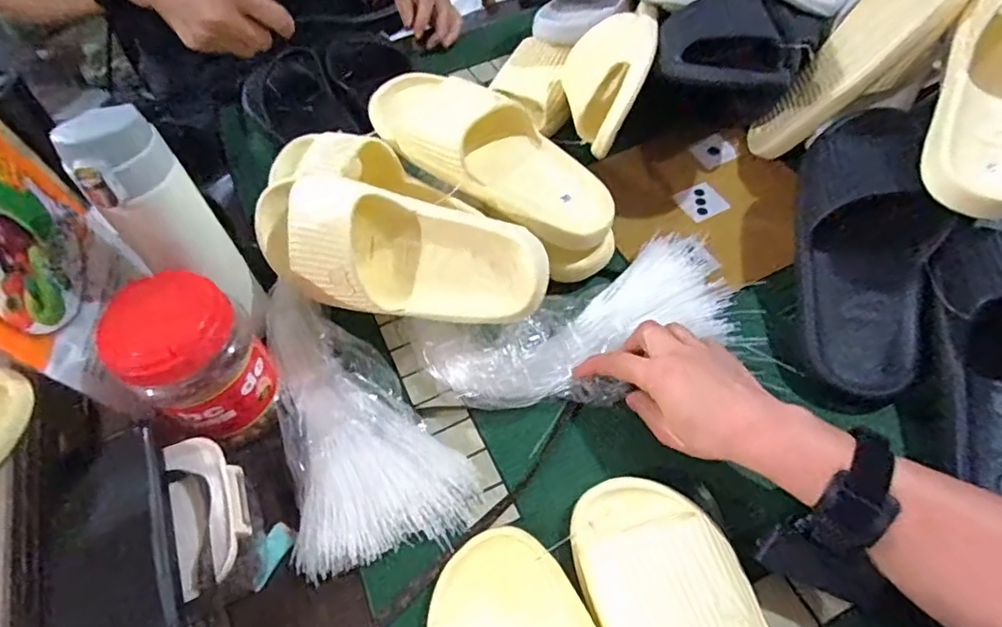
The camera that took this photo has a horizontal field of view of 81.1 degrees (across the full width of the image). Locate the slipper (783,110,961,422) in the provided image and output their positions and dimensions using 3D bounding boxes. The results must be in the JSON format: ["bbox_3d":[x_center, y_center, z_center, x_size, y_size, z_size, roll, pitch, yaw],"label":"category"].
[{"bbox_3d":[0.309,-0.059,0.494,0.109,0.079,0.291,11,74,12],"label":"slipper"}]

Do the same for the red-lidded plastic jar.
[{"bbox_3d":[-0.227,0.039,0.443,0.090,0.126,0.073,-27,57,-14],"label":"red-lidded plastic jar"}]

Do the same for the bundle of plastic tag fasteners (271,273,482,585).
[{"bbox_3d":[-0.119,0.069,0.480,0.127,0.052,0.254,-20,56,-10],"label":"bundle of plastic tag fasteners"}]

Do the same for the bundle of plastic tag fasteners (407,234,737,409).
[{"bbox_3d":[0.069,0.011,0.488,0.263,0.047,0.111,-20,56,-10],"label":"bundle of plastic tag fasteners"}]

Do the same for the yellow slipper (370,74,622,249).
[{"bbox_3d":[-0.002,-0.150,0.532,0.244,0.065,0.099,33,61,0],"label":"yellow slipper"}]

